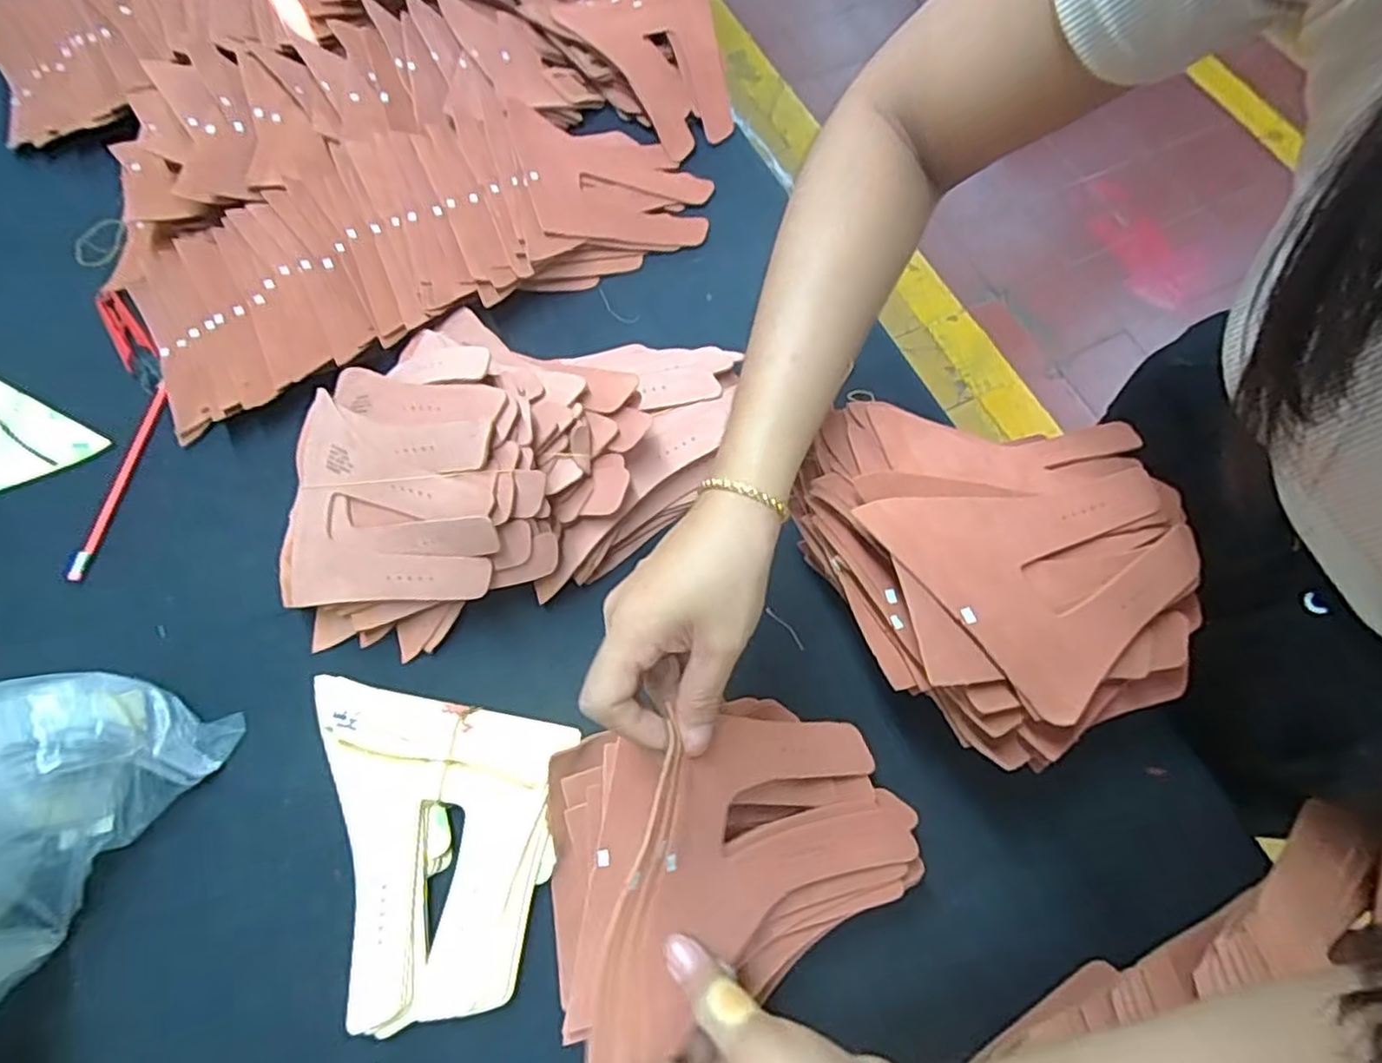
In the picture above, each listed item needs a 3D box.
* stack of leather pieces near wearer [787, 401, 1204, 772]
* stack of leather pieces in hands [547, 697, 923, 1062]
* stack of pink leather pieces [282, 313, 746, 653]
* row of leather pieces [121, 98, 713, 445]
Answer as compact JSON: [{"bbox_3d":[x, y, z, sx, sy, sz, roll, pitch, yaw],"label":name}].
[{"bbox_3d":[0.193,0.009,0.394,0.212,0.069,0.211,-22,70,-10],"label":"stack of leather pieces near wearer"},{"bbox_3d":[0.021,0.168,0.361,0.205,0.126,0.131,-9,69,-5],"label":"stack of leather pieces in hands"},{"bbox_3d":[-0.137,-0.068,0.468,0.323,0.120,0.216,-38,74,-15],"label":"stack of pink leather pieces"},{"bbox_3d":[-0.219,-0.245,0.572,0.461,0.059,0.176,-27,71,-11],"label":"row of leather pieces"}]

